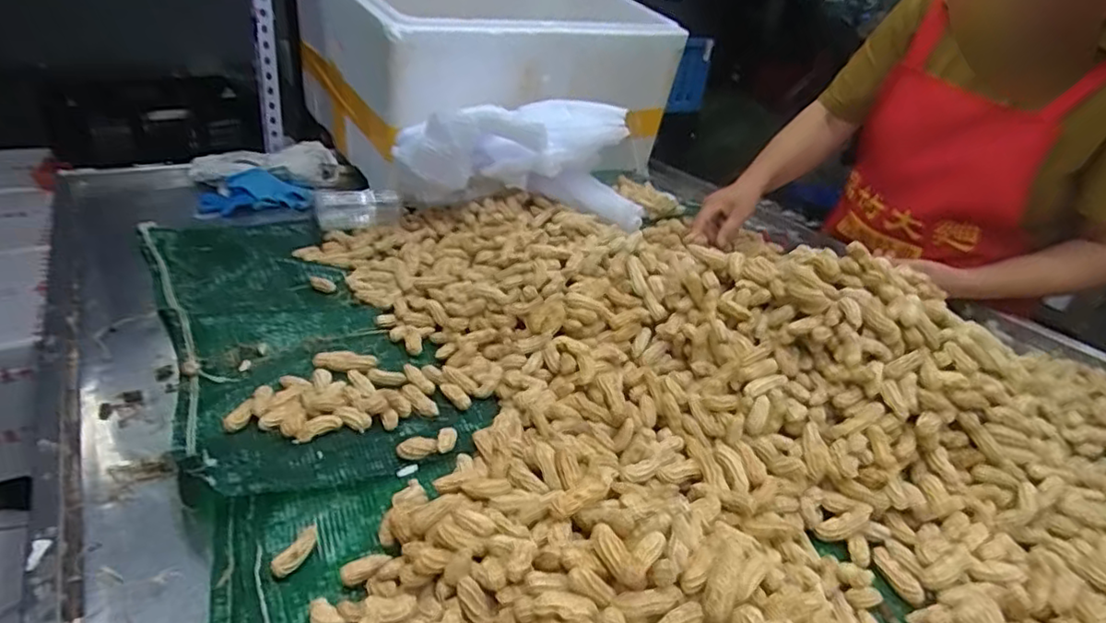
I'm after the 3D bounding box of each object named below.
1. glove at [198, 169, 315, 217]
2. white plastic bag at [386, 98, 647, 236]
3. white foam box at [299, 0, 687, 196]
[{"bbox_3d":[-0.483,-0.195,0.995,0.161,0.035,0.115,-10,34,-25],"label":"glove"},{"bbox_3d":[-0.050,-0.230,0.902,0.345,0.126,0.151,2,31,-7],"label":"white plastic bag"},{"bbox_3d":[-0.120,-0.499,1.231,0.656,0.338,0.504,-14,37,-31],"label":"white foam box"}]

